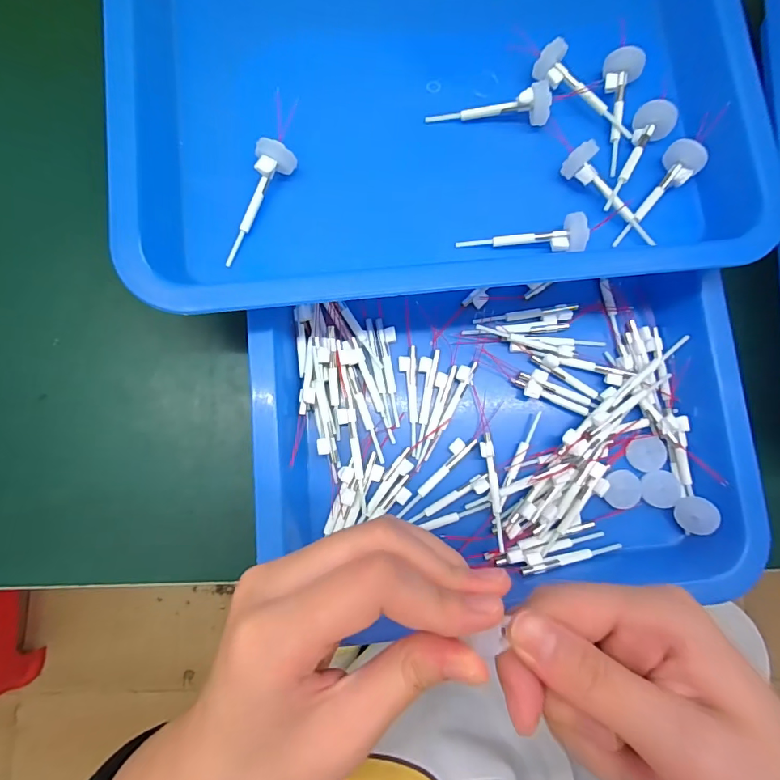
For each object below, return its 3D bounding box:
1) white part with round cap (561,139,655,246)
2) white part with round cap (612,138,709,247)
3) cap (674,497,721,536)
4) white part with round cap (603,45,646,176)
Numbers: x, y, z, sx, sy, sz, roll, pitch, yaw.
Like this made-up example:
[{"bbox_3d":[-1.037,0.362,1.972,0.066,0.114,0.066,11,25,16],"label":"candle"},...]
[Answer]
[{"bbox_3d":[0.122,-0.106,0.246,0.064,0.020,0.017,40,82,2],"label":"white part with round cap"},{"bbox_3d":[0.144,-0.108,0.245,0.021,0.020,0.063,44,83,3],"label":"white part with round cap"},{"bbox_3d":[0.169,0.070,0.250,0.020,0.004,0.019,-9,79,39],"label":"cap"},{"bbox_3d":[0.125,-0.155,0.251,0.019,0.017,0.064,12,82,-2],"label":"white part with round cap"}]

